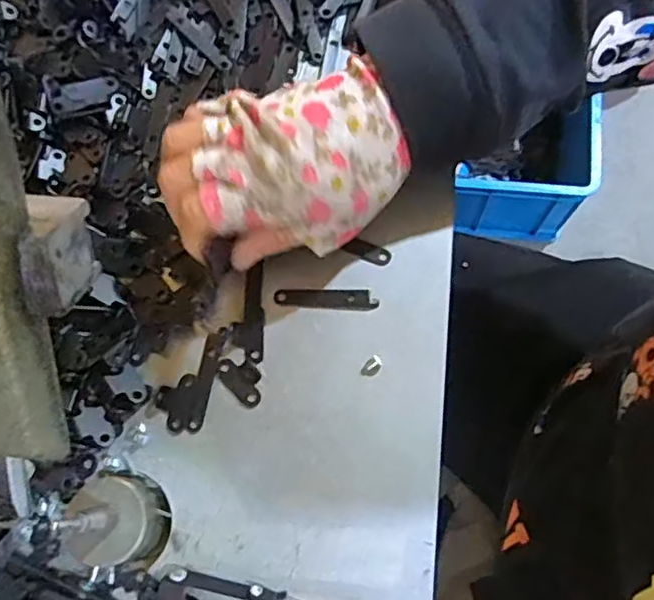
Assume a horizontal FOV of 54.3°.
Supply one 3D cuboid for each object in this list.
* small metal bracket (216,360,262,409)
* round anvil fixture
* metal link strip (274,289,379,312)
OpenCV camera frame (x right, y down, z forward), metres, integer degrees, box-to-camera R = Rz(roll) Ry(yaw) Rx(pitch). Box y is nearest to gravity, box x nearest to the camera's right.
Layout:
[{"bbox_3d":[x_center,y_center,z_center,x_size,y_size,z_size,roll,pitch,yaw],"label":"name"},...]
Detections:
[{"bbox_3d":[-0.042,0.040,0.321,0.016,0.004,0.028,-41,78,-9],"label":"small metal bracket"},{"bbox_3d":[-0.098,0.101,0.288,0.043,0.036,0.039,15,76,5],"label":"round anvil fixture"},{"bbox_3d":[-0.001,0.000,0.334,0.053,0.004,0.011,1,78,6],"label":"metal link strip"}]

